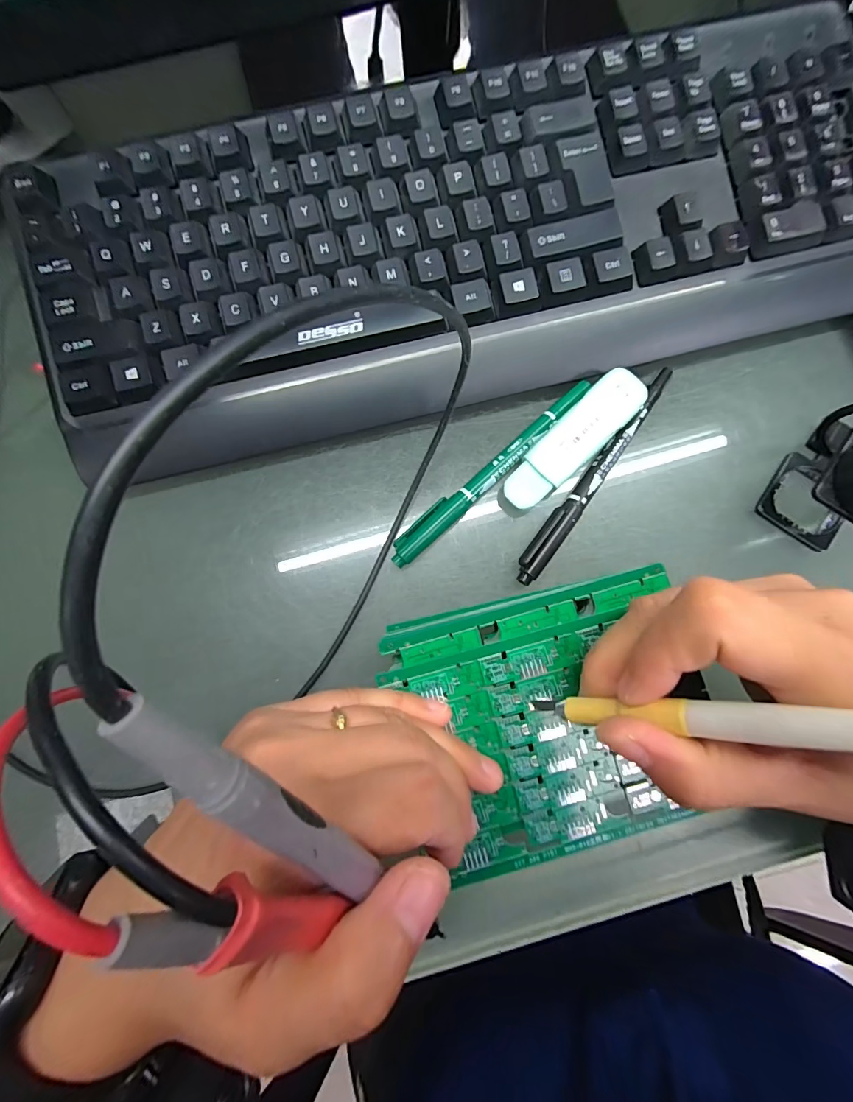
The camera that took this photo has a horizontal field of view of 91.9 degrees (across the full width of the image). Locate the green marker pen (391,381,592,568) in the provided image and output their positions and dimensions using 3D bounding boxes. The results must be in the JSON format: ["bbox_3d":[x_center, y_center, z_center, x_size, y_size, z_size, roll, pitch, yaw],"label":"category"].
[{"bbox_3d":[0.034,-0.041,0.216,0.136,0.010,0.014,-41,85,-5],"label":"green marker pen"}]

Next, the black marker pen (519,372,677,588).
[{"bbox_3d":[0.090,-0.040,0.215,0.014,0.011,0.139,39,84,4],"label":"black marker pen"}]

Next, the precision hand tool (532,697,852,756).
[{"bbox_3d":[0.091,0.045,0.107,0.005,0.140,0.008,-4,81,-43],"label":"precision hand tool"}]

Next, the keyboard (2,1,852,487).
[{"bbox_3d":[0.023,-0.156,0.214,0.423,0.041,0.150,-15,84,-2],"label":"keyboard"}]

